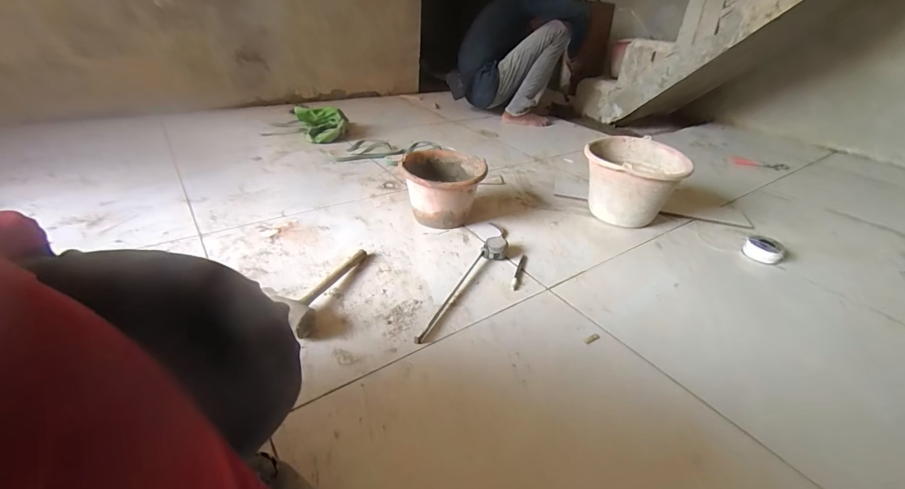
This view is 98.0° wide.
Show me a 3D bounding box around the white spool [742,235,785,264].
[{"bbox_3d":[0.876,0.012,1.104,0.108,0.055,0.098,-24,41,-39],"label":"white spool"}]

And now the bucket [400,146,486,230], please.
[{"bbox_3d":[-0.030,-0.153,1.136,0.229,0.161,0.261,5,31,1],"label":"bucket"}]

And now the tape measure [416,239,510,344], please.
[{"bbox_3d":[0.033,0.081,0.873,0.056,0.042,0.401,19,34,22],"label":"tape measure"}]

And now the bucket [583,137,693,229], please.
[{"bbox_3d":[0.533,-0.180,1.205,0.266,0.218,0.266,3,33,-2],"label":"bucket"}]

